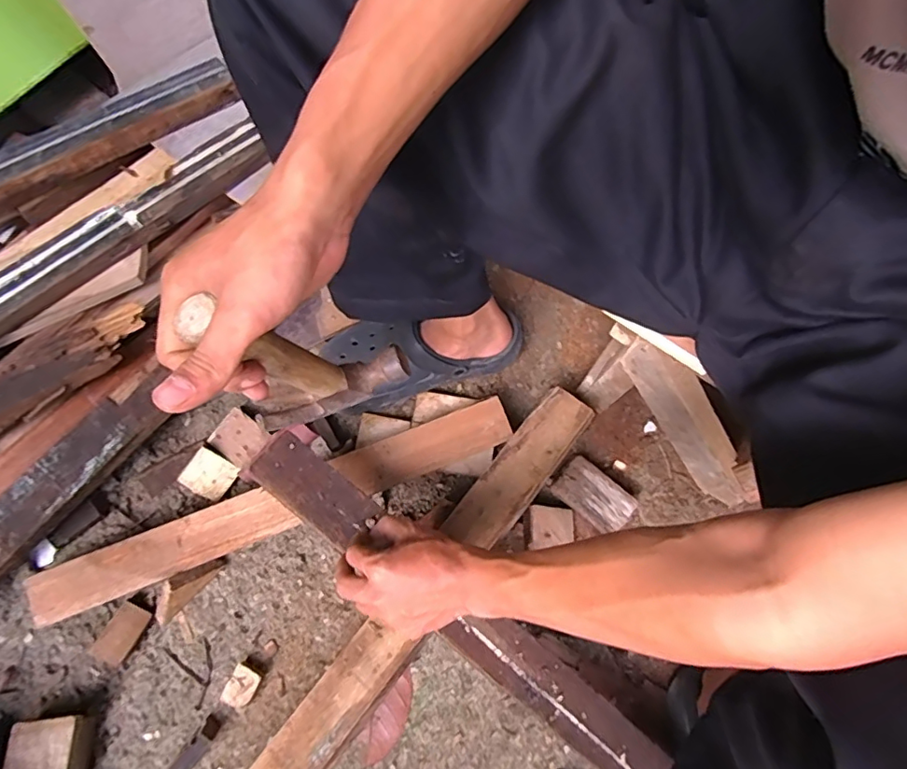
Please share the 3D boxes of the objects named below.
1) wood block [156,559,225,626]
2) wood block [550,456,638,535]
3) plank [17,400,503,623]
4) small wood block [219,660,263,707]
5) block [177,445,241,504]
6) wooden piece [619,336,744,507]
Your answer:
[{"bbox_3d":[-0.302,0.228,0.595,0.023,0.051,0.088,41,72,11],"label":"wood block"},{"bbox_3d":[0.180,0.144,0.688,0.101,0.038,0.061,37,71,9],"label":"wood block"},{"bbox_3d":[-0.196,0.138,0.613,0.554,0.018,0.055,-21,72,-11],"label":"plank"},{"bbox_3d":[-0.230,0.329,0.580,0.033,0.021,0.039,25,70,5],"label":"small wood block"},{"bbox_3d":[-0.303,0.111,0.657,0.055,0.014,0.052,40,75,-17],"label":"block"},{"bbox_3d":[0.274,0.049,0.616,0.026,0.062,0.302,-52,122,-16],"label":"wooden piece"}]

